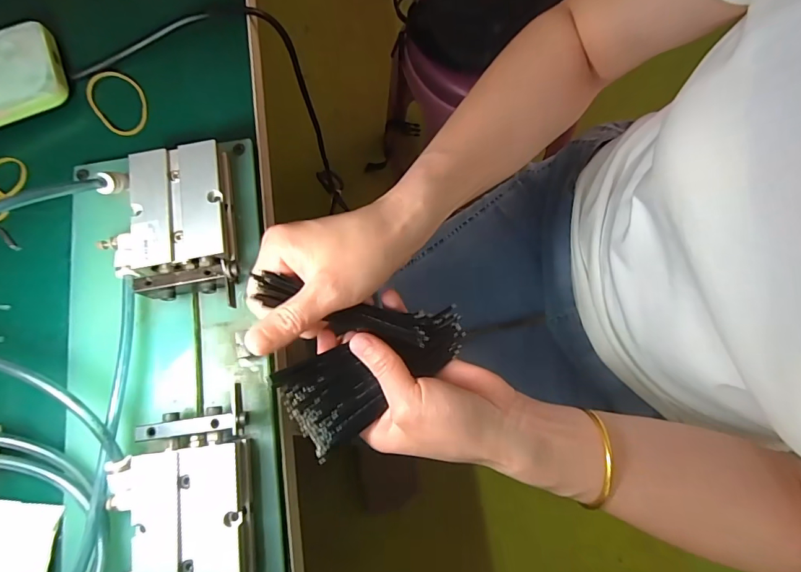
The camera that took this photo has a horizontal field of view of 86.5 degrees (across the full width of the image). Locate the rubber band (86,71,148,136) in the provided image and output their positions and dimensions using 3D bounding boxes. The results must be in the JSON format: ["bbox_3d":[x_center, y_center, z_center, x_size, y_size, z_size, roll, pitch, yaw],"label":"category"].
[{"bbox_3d":[-0.202,-0.132,0.304,0.036,0.006,0.056,-40,80,-8],"label":"rubber band"}]

